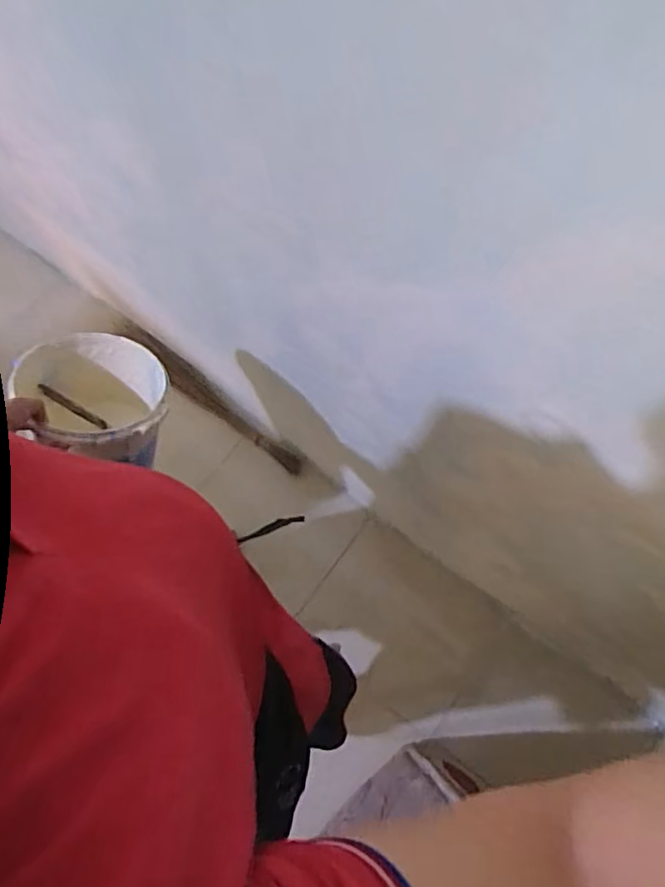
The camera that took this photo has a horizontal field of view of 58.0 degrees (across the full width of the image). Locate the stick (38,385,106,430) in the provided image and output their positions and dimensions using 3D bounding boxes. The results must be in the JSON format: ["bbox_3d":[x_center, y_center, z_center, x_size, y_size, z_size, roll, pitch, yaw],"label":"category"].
[{"bbox_3d":[-0.404,-0.057,0.937,0.113,0.016,0.014,35,72,-20],"label":"stick"}]

